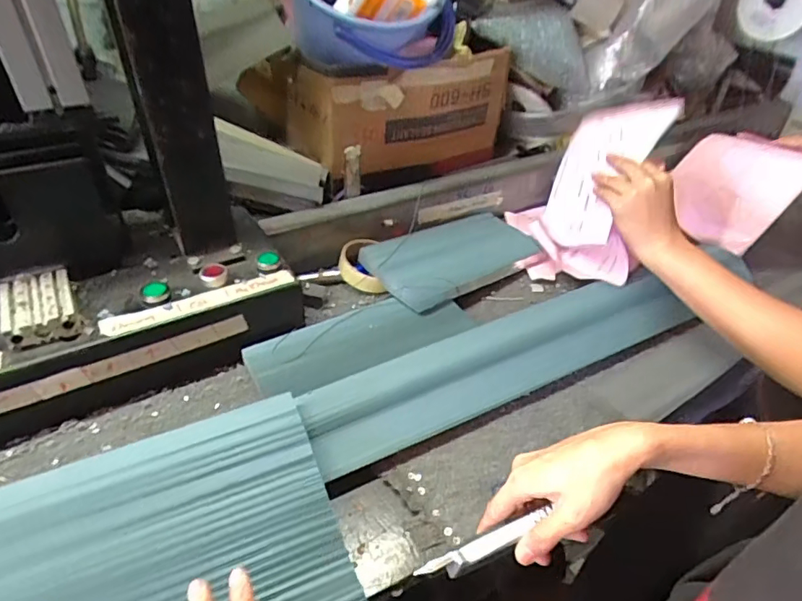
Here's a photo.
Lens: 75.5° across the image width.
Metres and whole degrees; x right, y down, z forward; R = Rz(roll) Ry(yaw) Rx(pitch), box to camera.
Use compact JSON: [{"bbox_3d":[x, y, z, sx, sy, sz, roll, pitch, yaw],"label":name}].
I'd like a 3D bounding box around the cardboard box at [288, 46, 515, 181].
[{"bbox_3d":[0.000,-0.321,0.841,0.313,0.158,0.173,-19,43,-25],"label":"cardboard box"}]

